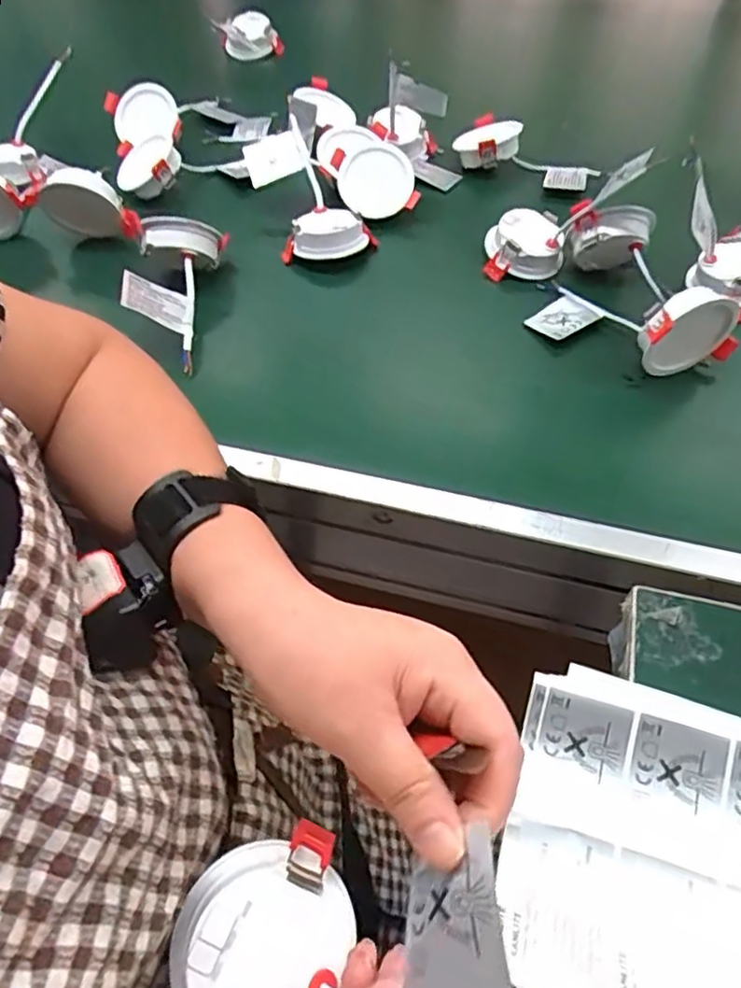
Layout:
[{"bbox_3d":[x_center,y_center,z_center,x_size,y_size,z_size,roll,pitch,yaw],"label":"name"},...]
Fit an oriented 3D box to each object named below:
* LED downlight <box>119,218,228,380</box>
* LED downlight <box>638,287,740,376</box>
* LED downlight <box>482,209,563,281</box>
[{"bbox_3d":[-0.171,-0.176,0.533,0.069,0.063,0.142,5,55,5],"label":"LED downlight"},{"bbox_3d":[0.242,-0.122,0.484,0.080,0.071,0.027,-16,56,-9],"label":"LED downlight"},{"bbox_3d":[0.144,-0.231,0.590,0.073,0.037,0.063,11,56,9],"label":"LED downlight"}]

